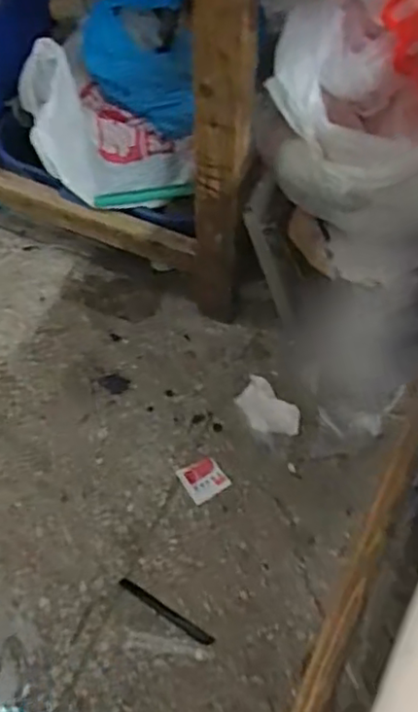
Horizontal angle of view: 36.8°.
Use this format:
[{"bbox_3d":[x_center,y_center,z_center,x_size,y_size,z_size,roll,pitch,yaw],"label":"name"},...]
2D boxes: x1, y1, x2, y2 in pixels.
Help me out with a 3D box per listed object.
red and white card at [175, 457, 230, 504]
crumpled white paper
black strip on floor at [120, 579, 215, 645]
[{"bbox_3d":[-0.009,0.197,1.004,0.062,0.004,0.065,-31,64,-14],"label":"red and white card"},{"bbox_3d":[0.100,0.092,1.075,0.081,0.015,0.121,-38,64,-22],"label":"crumpled white paper"},{"bbox_3d":[-0.061,0.362,0.892,0.155,0.004,0.015,28,61,18],"label":"black strip on floor"}]

